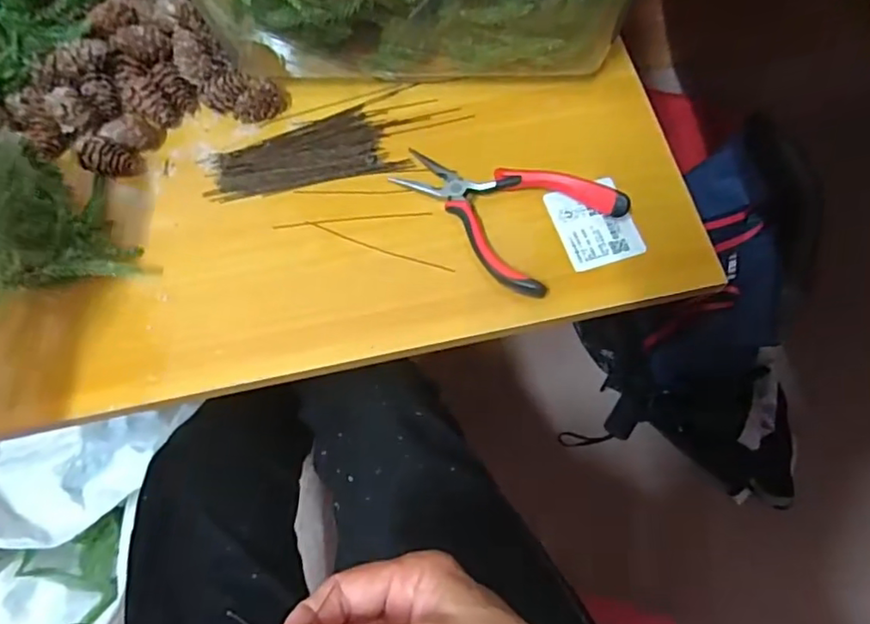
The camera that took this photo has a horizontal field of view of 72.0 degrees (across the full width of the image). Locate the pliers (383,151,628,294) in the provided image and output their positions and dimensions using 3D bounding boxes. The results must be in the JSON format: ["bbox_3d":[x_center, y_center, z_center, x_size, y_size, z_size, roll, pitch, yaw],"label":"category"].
[{"bbox_3d":[0.047,-0.077,0.385,0.094,0.021,0.126,-43,74,-15],"label":"pliers"}]

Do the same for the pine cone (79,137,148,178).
[{"bbox_3d":[-0.211,-0.099,0.393,0.033,0.025,0.022,17,69,6],"label":"pine cone"}]

